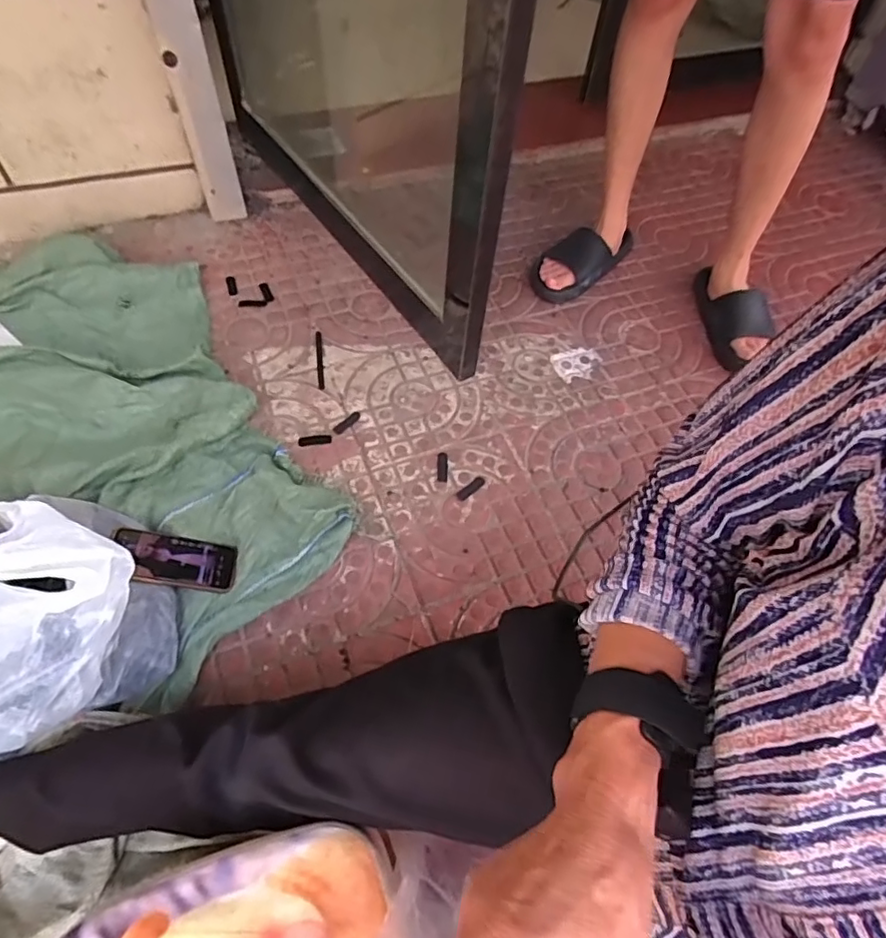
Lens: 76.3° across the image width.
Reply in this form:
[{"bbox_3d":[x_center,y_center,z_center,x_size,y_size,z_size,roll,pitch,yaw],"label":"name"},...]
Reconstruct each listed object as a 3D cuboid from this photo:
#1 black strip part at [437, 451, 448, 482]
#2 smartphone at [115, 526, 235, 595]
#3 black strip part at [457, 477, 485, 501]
[{"bbox_3d":[-0.001,-0.004,0.961,0.018,0.006,0.056,3,58,-3],"label":"black strip part"},{"bbox_3d":[-0.377,0.129,0.802,0.159,0.009,0.078,16,46,-26],"label":"smartphone"},{"bbox_3d":[0.046,0.032,0.946,0.056,0.007,0.018,-35,67,-23],"label":"black strip part"}]

